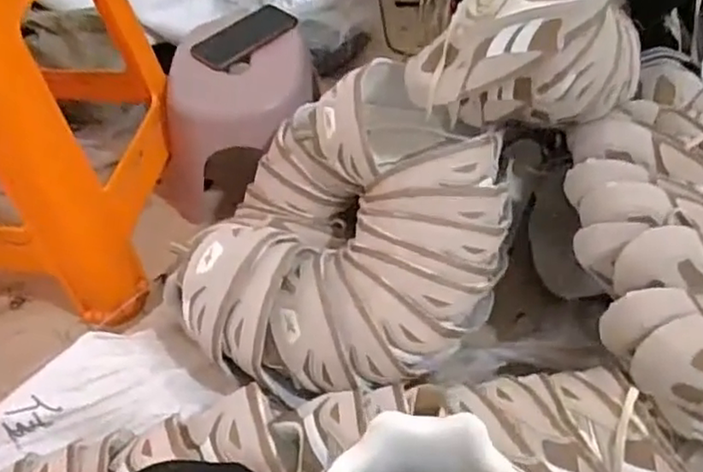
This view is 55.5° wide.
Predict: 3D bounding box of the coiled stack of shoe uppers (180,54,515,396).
[{"bbox_3d":[0.009,-0.029,0.758,0.323,0.142,0.387,3,48,9],"label":"coiled stack of shoe uppers"}]

